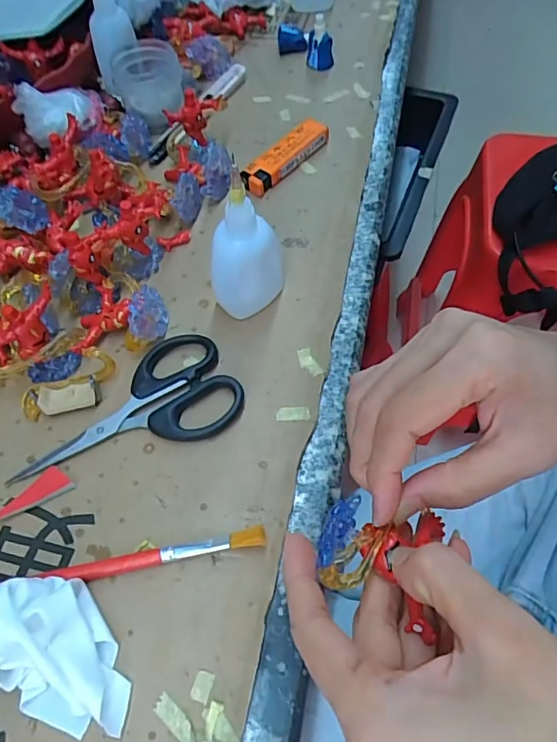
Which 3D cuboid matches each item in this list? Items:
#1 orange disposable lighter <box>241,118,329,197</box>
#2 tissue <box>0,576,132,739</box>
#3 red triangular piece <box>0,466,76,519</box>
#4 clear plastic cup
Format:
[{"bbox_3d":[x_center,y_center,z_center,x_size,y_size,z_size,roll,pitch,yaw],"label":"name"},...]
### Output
[{"bbox_3d":[0.006,-0.158,0.378,0.022,0.017,0.078,40,68,23],"label":"orange disposable lighter"},{"bbox_3d":[-0.097,0.121,0.210,0.051,0.039,0.072,-29,62,-14],"label":"tissue"},{"bbox_3d":[-0.128,0.064,0.267,0.041,0.004,0.015,-27,62,-13],"label":"red triangular piece"},{"bbox_3d":[-0.102,-0.224,0.395,0.047,0.034,0.049,-1,60,1],"label":"clear plastic cup"}]

